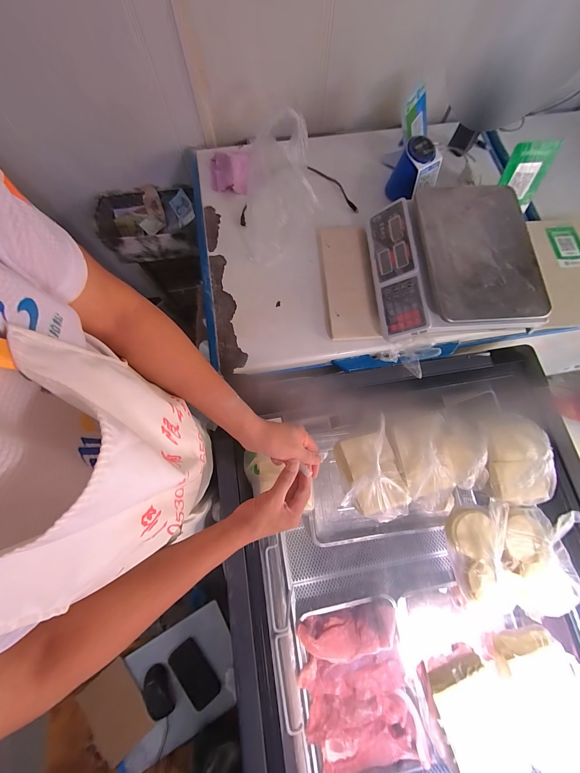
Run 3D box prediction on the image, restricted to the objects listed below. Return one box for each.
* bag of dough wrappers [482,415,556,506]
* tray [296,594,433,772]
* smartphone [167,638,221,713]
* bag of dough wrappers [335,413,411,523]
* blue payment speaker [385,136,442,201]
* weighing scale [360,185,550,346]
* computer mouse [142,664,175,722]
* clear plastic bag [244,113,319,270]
[{"bbox_3d":[0.467,0.148,0.549,0.096,0.092,0.169,-2,74,-2],"label":"bag of dough wrappers"},{"bbox_3d":[0.184,0.800,0.731,0.296,0.053,0.378,-9,75,-3],"label":"tray"},{"bbox_3d":[-0.265,0.792,0.763,0.093,0.013,0.151,-42,78,-1],"label":"smartphone"},{"bbox_3d":[0.161,0.177,0.560,0.128,0.057,0.189,-13,75,-5],"label":"bag of dough wrappers"},{"bbox_3d":[0.305,-0.532,0.696,0.101,0.119,0.079,44,78,10],"label":"blue payment speaker"},{"bbox_3d":[0.349,-0.278,0.613,0.303,0.090,0.328,-3,74,-2],"label":"weighing scale"},{"bbox_3d":[-0.358,0.832,0.747,0.068,0.031,0.123,-18,75,-6],"label":"computer mouse"},{"bbox_3d":[-0.035,-0.435,0.628,0.149,0.192,0.241,-4,74,-2],"label":"clear plastic bag"}]

